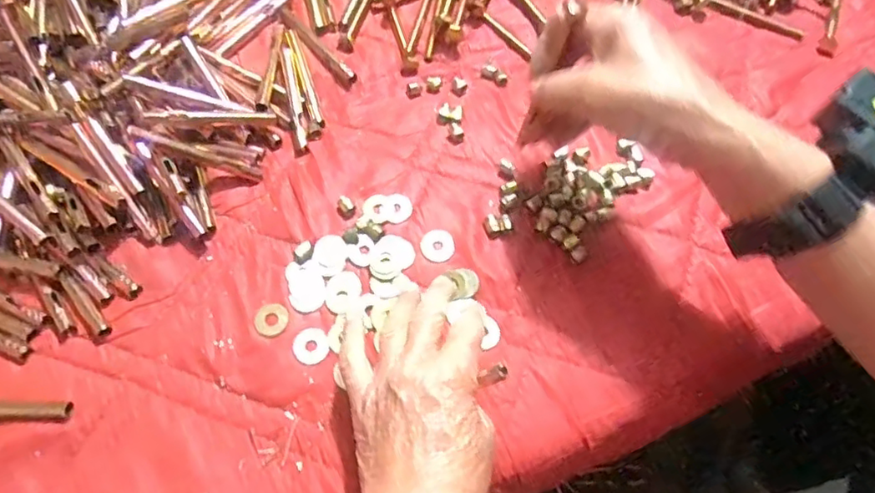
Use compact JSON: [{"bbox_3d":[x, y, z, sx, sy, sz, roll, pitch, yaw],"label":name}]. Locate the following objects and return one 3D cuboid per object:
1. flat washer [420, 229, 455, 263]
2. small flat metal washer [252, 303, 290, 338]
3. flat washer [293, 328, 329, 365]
[{"bbox_3d":[0.000,-0.001,0.397,0.022,0.004,0.024,2,65,-1],"label":"flat washer"},{"bbox_3d":[-0.106,0.046,0.372,0.021,0.004,0.022,1,65,-2],"label":"small flat metal washer"},{"bbox_3d":[-0.080,0.062,0.368,0.021,0.004,0.022,-20,68,-11],"label":"flat washer"}]

